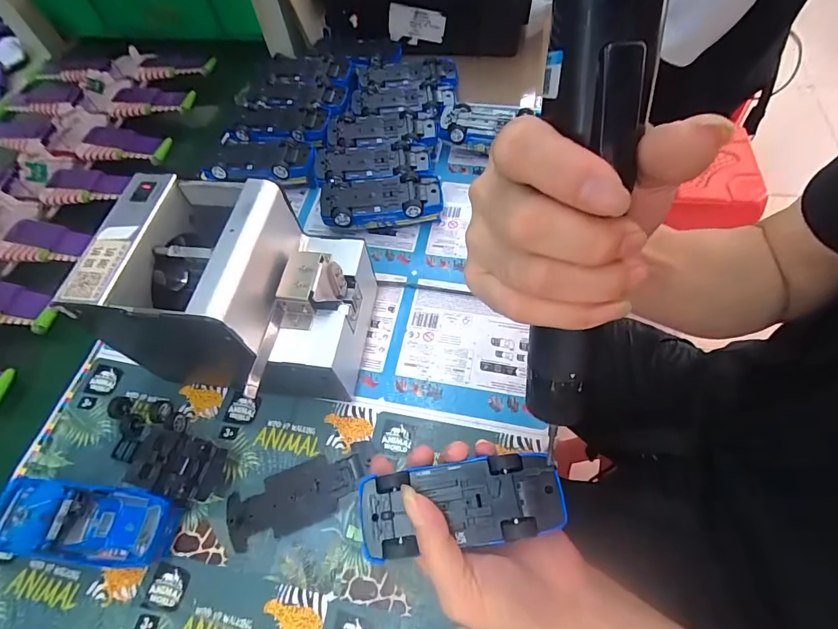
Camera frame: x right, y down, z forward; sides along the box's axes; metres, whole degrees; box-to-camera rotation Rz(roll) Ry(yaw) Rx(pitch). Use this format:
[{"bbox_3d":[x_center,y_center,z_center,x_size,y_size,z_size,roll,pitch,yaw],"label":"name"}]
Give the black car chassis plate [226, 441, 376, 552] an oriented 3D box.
[{"bbox_3d":[-0.093,0.143,0.342,0.122,0.007,0.048,-21,60,-6],"label":"black car chassis plate"}]

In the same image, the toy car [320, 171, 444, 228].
[{"bbox_3d":[-0.039,-0.114,0.460,0.128,0.041,0.059,-7,60,0],"label":"toy car"}]

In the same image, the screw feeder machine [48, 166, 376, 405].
[{"bbox_3d":[-0.140,-0.015,0.355,0.172,0.143,0.138,6,61,8],"label":"screw feeder machine"}]

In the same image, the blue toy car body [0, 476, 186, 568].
[{"bbox_3d":[-0.253,0.160,0.325,0.133,0.029,0.051,3,60,8],"label":"blue toy car body"}]

